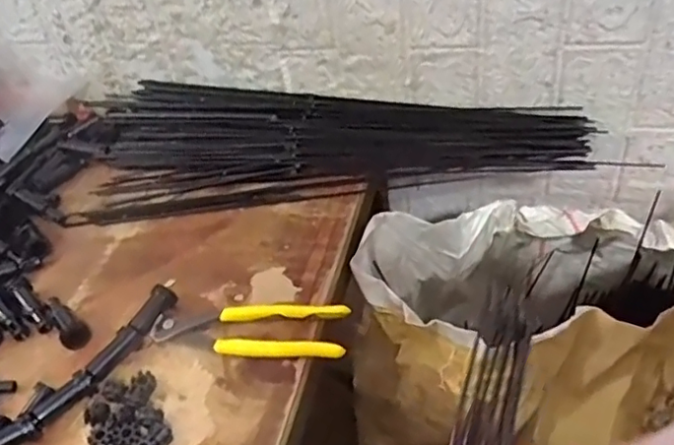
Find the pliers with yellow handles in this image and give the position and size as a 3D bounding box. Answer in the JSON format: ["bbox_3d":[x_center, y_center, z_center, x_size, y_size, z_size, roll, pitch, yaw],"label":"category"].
[{"bbox_3d":[-0.075,0.090,0.503,0.165,0.018,0.047,-2,42,9],"label":"pliers with yellow handles"}]

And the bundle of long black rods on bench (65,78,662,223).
[{"bbox_3d":[-0.012,-0.095,0.669,0.602,0.048,0.192,-4,42,8],"label":"bundle of long black rods on bench"}]

